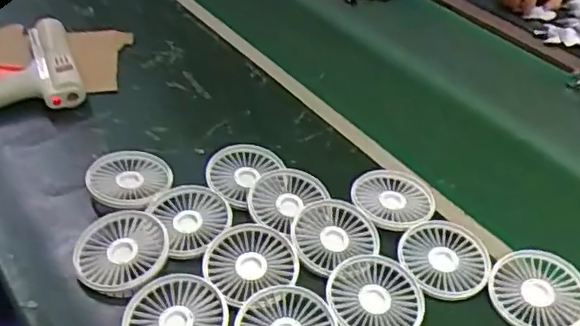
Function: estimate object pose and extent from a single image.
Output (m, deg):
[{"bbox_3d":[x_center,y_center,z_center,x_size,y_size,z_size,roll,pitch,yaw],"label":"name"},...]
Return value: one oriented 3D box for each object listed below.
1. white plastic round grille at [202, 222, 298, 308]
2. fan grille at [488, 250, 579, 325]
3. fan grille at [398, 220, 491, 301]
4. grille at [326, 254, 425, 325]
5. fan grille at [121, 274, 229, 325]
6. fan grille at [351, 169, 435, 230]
[{"bbox_3d":[-0.034,0.093,0.569,0.085,0.024,0.075,-21,46,-27],"label":"white plastic round grille"},{"bbox_3d":[0.232,0.119,0.565,0.085,0.018,0.087,2,40,-2],"label":"fan grille"},{"bbox_3d":[0.152,0.093,0.594,0.086,0.014,0.083,2,40,-2],"label":"fan grille"},{"bbox_3d":[0.078,0.122,0.551,0.085,0.022,0.084,2,40,-2],"label":"grille"},{"bbox_3d":[-0.098,0.136,0.516,0.085,0.022,0.084,2,40,-2],"label":"fan grille"},{"bbox_3d":[0.115,0.038,0.657,0.091,0.015,0.085,-30,51,-34],"label":"fan grille"}]

